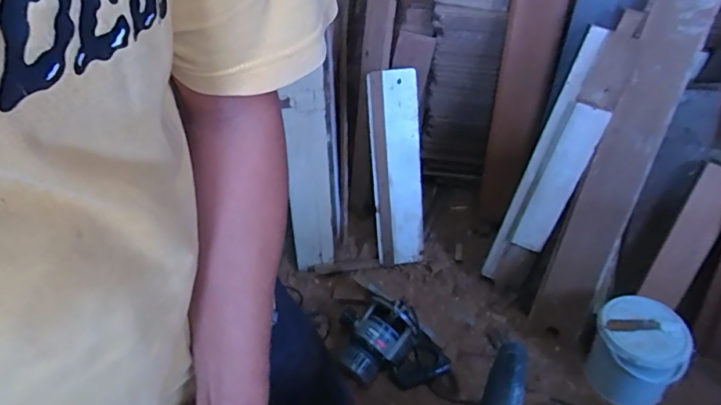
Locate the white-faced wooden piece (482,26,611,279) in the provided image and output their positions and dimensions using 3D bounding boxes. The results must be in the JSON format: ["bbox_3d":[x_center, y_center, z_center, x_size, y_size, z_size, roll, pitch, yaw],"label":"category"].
[{"bbox_3d":[0.465,-0.062,1.126,0.052,0.702,0.128,-20,46,-34],"label":"white-faced wooden piece"}]

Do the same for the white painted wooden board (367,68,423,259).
[{"bbox_3d":[0.111,-0.094,1.360,0.148,0.587,0.045,-4,15,-1],"label":"white painted wooden board"}]

